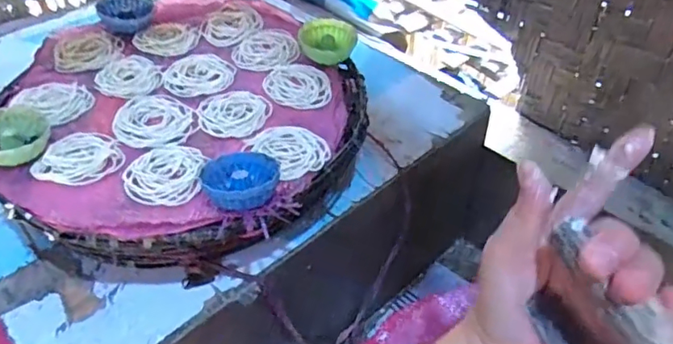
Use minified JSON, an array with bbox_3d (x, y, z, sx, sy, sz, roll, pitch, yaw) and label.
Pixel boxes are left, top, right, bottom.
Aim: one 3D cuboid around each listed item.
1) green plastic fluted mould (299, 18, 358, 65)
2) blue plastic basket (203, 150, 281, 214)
[{"bbox_3d":[-0.008,-0.141,0.572,0.059,0.022,0.055,3,44,4],"label":"green plastic fluted mould"},{"bbox_3d":[-0.073,0.006,0.410,0.057,0.026,0.056,-1,44,1],"label":"blue plastic basket"}]

